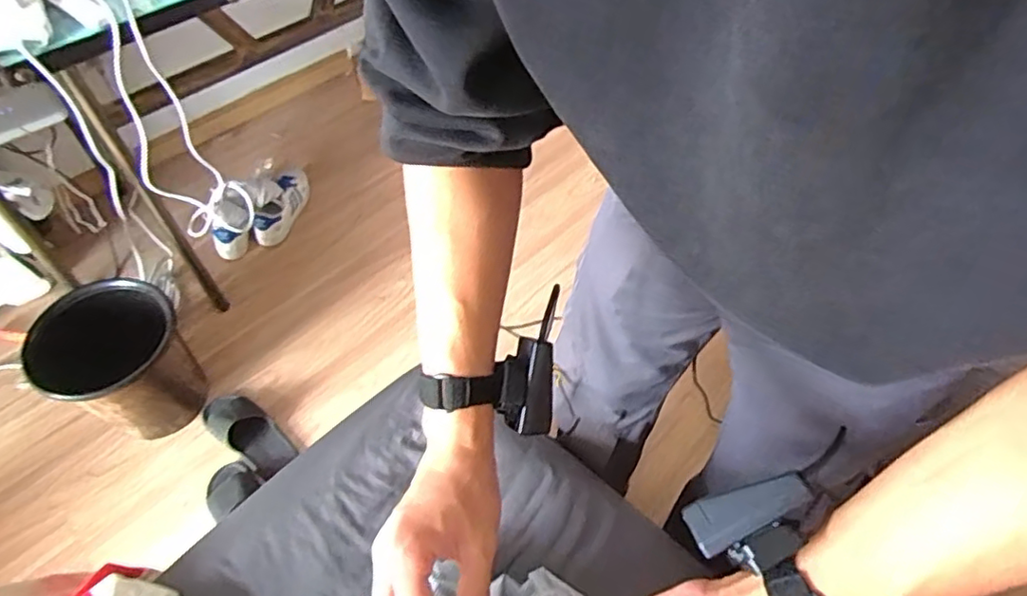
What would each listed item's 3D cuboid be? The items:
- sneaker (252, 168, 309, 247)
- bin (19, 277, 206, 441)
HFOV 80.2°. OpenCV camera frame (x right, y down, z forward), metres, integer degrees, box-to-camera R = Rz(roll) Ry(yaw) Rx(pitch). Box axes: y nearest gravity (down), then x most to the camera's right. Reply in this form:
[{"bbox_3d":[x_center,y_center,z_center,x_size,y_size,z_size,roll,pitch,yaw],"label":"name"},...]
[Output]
[{"bbox_3d":[-0.641,-0.259,1.702,0.094,0.101,0.260,2,57,1],"label":"sneaker"},{"bbox_3d":[-0.796,0.147,1.290,0.265,0.294,0.253,1,54,-1],"label":"bin"}]

